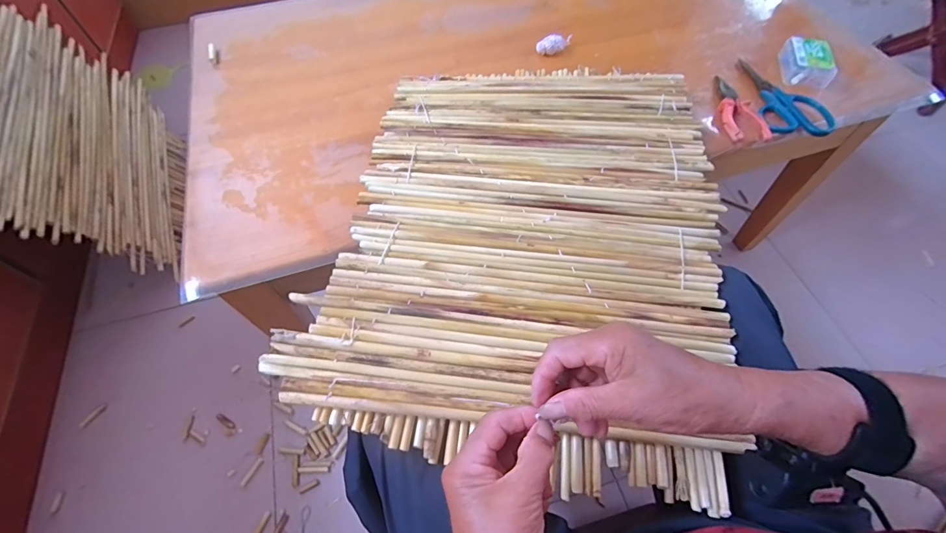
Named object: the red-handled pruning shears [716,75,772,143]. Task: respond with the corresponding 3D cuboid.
[{"bbox_3d":[0.372,-0.229,0.582,0.054,0.017,0.145,1,57,2],"label":"red-handled pruning shears"}]

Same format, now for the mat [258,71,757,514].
[{"bbox_3d":[0.069,-0.052,0.479,0.425,0.030,0.518,11,62,4],"label":"mat"}]

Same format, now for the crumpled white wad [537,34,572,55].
[{"bbox_3d":[0.133,-0.359,0.657,0.059,0.022,0.024,-9,60,-5],"label":"crumpled white wad"}]

